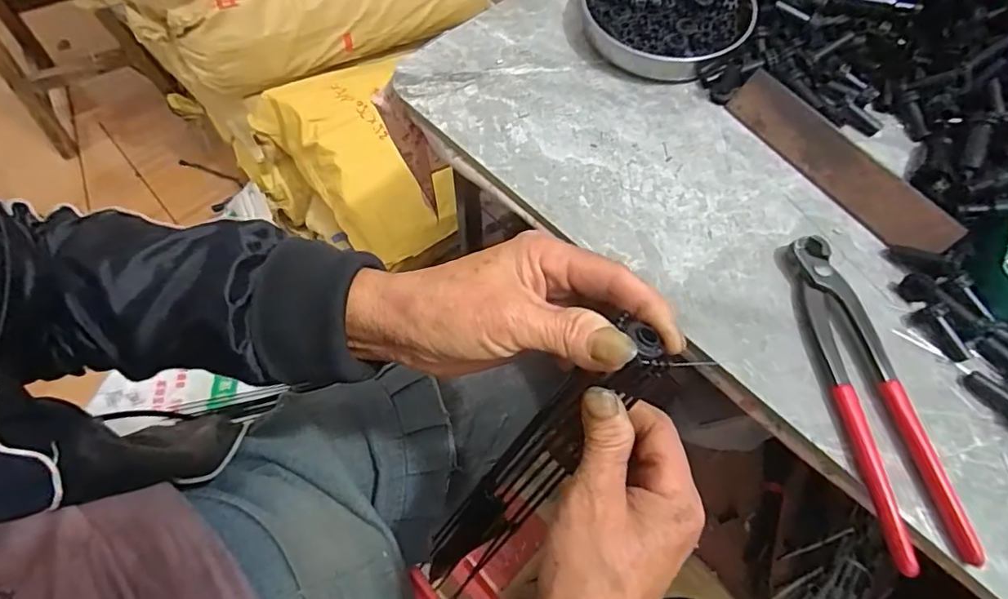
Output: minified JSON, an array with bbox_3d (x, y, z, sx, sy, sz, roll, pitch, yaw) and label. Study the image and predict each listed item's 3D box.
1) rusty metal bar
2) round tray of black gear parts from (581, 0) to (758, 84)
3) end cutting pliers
[{"bbox_3d":[0.238,-0.099,0.387,0.007,0.036,0.177,-9,55,-52],"label":"rusty metal bar"},{"bbox_3d":[0.135,-0.243,0.452,0.135,0.026,0.131,0,64,0],"label":"round tray of black gear parts"},{"bbox_3d":[0.220,0.053,0.325,0.046,0.017,0.197,-8,64,-5],"label":"end cutting pliers"}]

